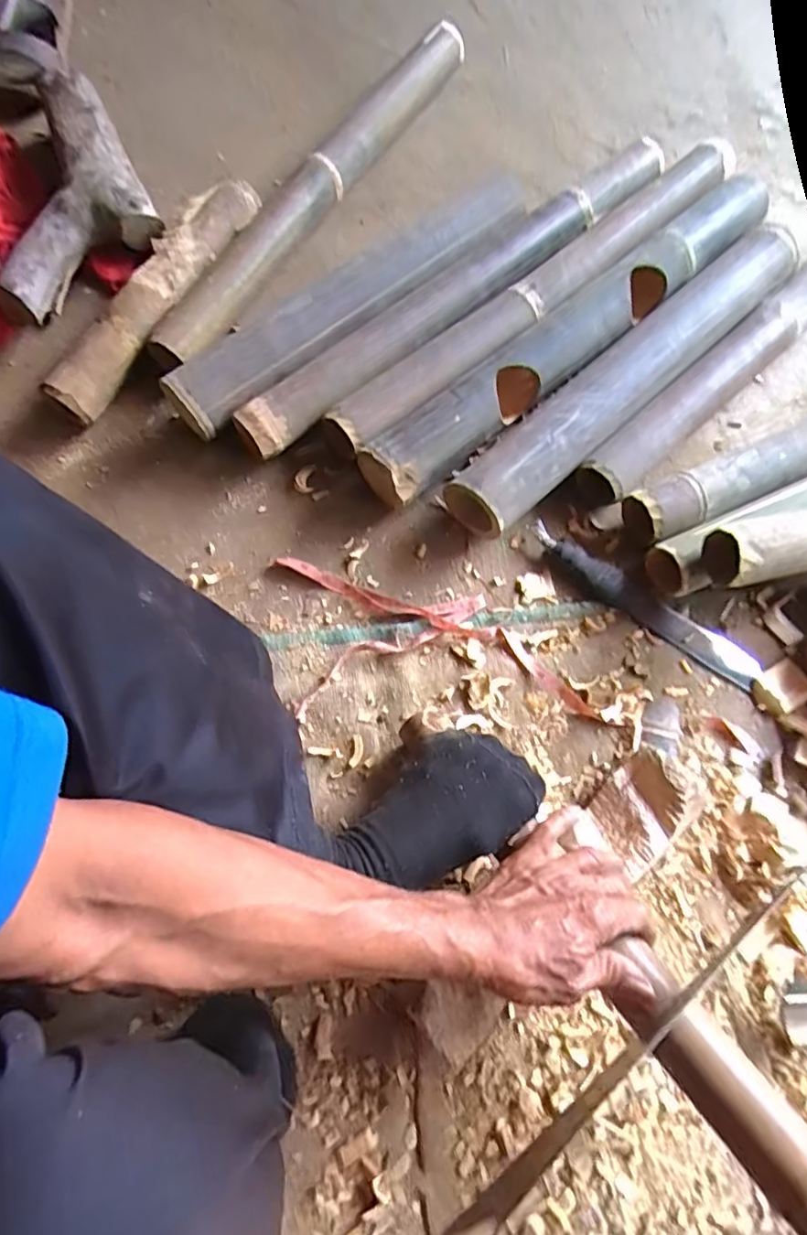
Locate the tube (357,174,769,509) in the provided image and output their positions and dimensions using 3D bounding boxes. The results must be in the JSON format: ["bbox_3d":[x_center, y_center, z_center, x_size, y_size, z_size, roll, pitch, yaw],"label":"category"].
[{"bbox_3d":[0.186,-0.311,0.659,0.555,0.065,0.077,-37,76,-13],"label":"tube"}]

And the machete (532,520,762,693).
[{"bbox_3d":[0.248,-0.017,0.627,0.265,0.024,0.039,36,74,12],"label":"machete"}]

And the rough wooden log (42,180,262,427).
[{"bbox_3d":[-0.283,-0.368,0.677,0.068,0.057,0.332,39,90,13],"label":"rough wooden log"}]

